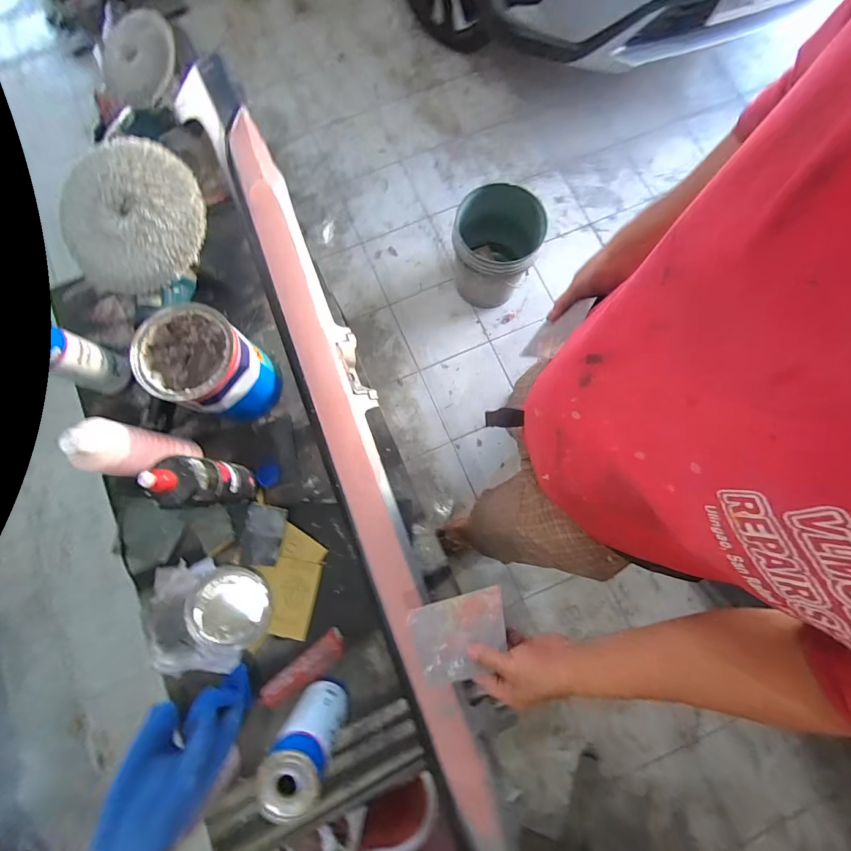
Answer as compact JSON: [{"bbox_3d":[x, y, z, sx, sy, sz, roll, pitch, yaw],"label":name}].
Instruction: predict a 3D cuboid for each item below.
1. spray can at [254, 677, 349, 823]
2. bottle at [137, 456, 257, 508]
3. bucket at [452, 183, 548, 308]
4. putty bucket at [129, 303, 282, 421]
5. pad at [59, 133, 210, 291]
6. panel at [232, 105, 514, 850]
[{"bbox_3d":[-0.181,0.485,0.573,0.085,0.187,0.085,0,80,1],"label":"spray can"},{"bbox_3d":[-0.367,0.095,0.620,0.073,0.229,0.081,1,80,1],"label":"bottle"},{"bbox_3d":[0.245,-0.600,1.332,0.285,0.327,0.299,0,80,1],"label":"bucket"},{"bbox_3d":[-0.395,-0.109,0.684,0.173,0.173,0.159,0,80,1],"label":"putty bucket"},{"bbox_3d":[-0.521,-0.371,0.653,0.251,0.039,0.244,-9,93,3],"label":"pad"},{"bbox_3d":[-0.159,-0.007,0.741,0.135,0.068,1.596,-21,80,-3],"label":"panel"}]

